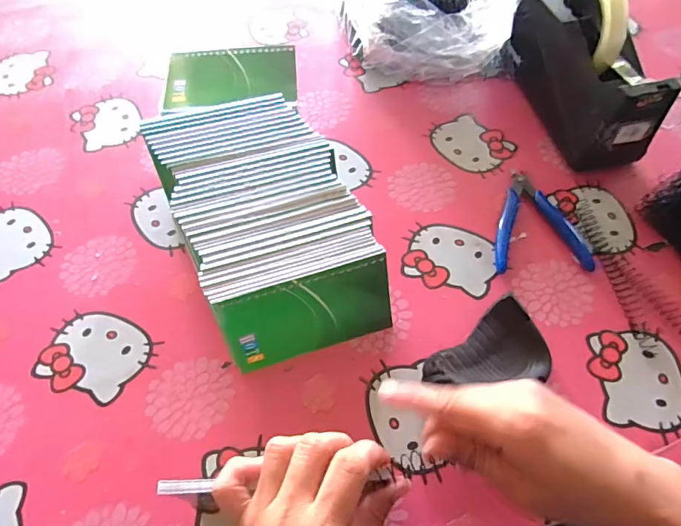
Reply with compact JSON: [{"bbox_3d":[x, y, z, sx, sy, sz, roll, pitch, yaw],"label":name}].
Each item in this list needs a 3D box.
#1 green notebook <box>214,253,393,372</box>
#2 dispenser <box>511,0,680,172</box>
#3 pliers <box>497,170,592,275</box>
[{"bbox_3d":[-0.023,0.040,0.342,0.129,0.076,0.007,-16,38,-9],"label":"green notebook"},{"bbox_3d":[0.245,-0.200,0.443,0.075,0.121,0.185,-13,61,-6],"label":"dispenser"},{"bbox_3d":[0.182,-0.042,0.417,0.085,0.008,0.112,-1,60,0],"label":"pliers"}]

